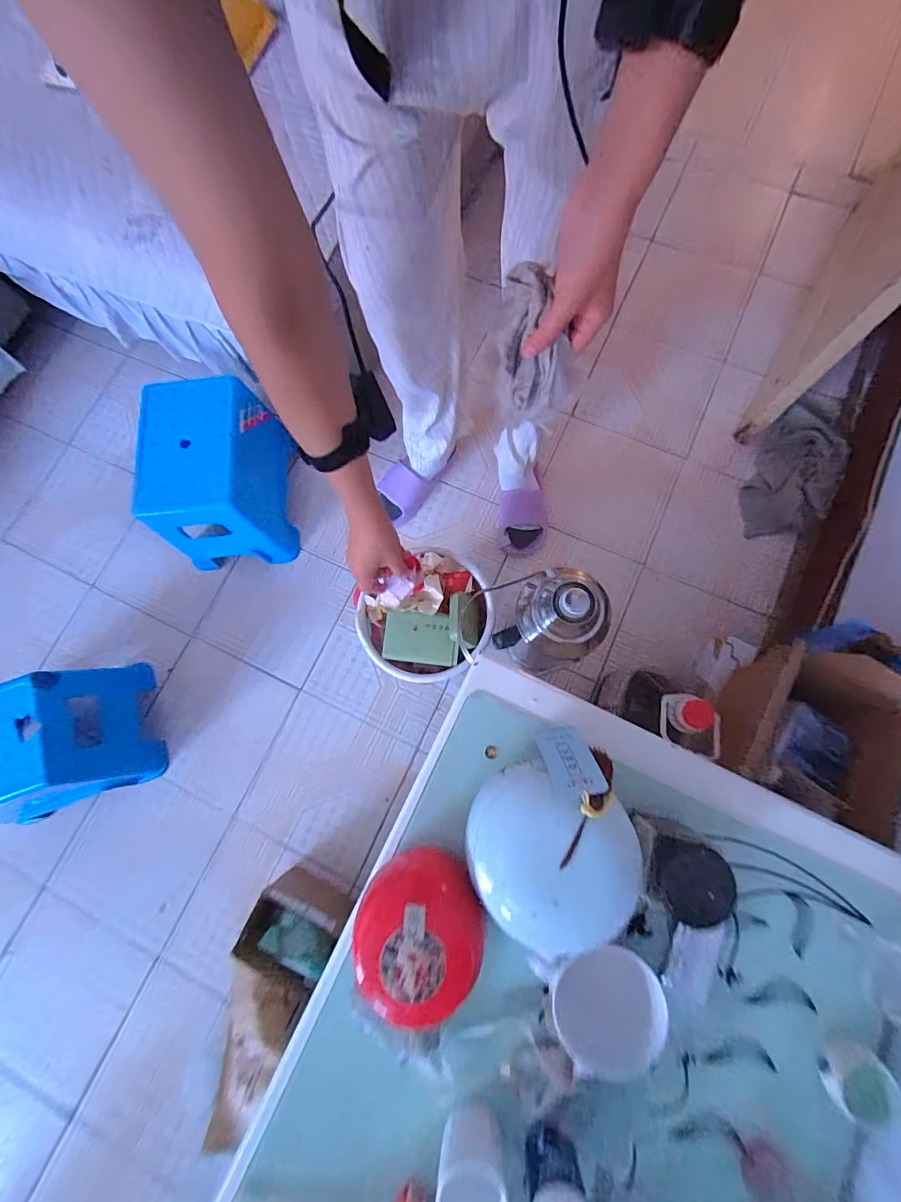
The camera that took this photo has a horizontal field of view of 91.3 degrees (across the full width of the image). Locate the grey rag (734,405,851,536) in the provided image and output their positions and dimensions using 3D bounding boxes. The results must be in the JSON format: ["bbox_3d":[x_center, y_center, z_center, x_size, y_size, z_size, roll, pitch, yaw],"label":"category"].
[{"bbox_3d":[0.807,-0.302,1.032,0.179,0.073,0.354,24,81,7],"label":"grey rag"}]

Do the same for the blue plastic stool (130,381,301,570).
[{"bbox_3d":[-0.502,-0.273,0.970,0.241,0.240,0.311,-5,77,2],"label":"blue plastic stool"}]

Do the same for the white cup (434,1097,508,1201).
[{"bbox_3d":[0.019,0.542,0.420,0.066,0.069,0.060,4,78,4],"label":"white cup"}]

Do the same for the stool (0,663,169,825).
[{"bbox_3d":[-0.802,0.286,0.854,0.296,0.268,0.242,-20,77,-1],"label":"stool"}]

